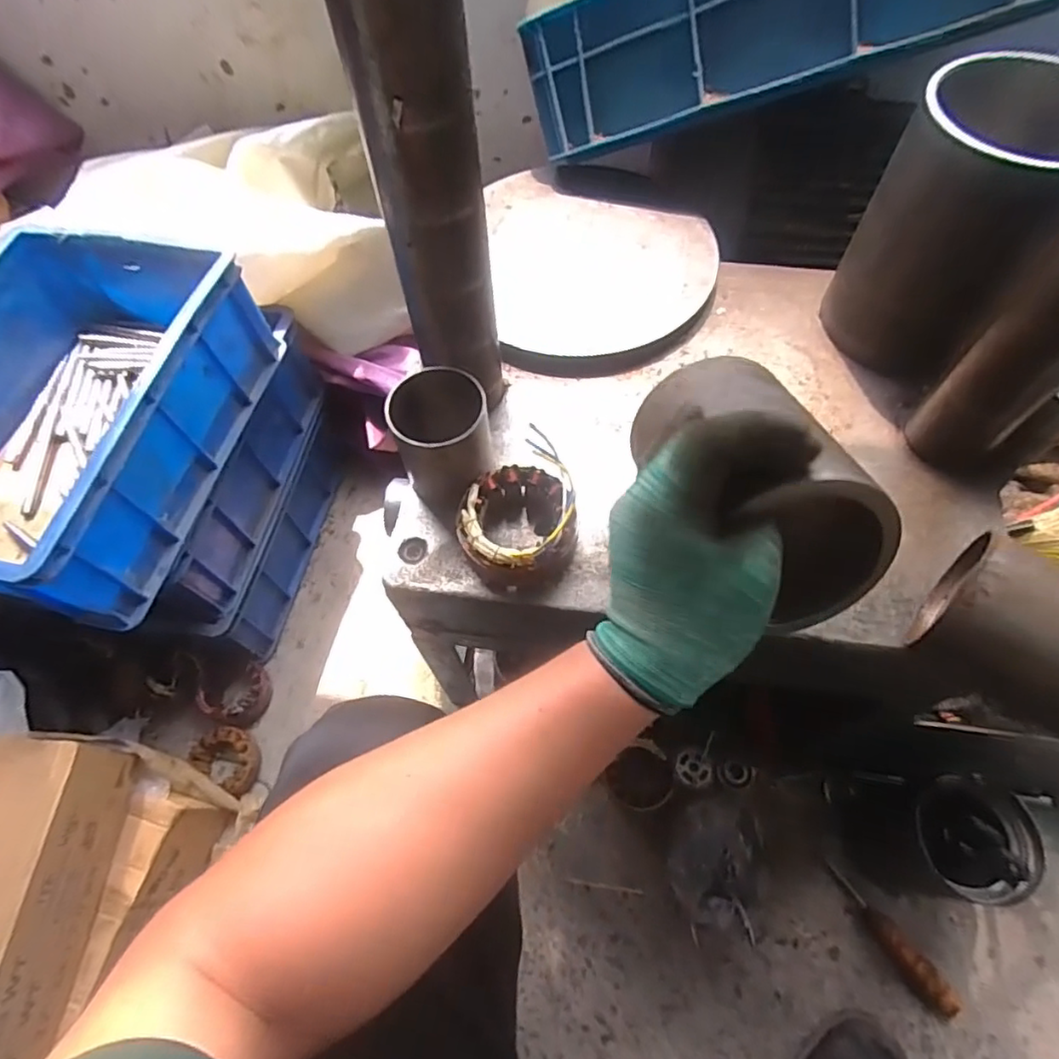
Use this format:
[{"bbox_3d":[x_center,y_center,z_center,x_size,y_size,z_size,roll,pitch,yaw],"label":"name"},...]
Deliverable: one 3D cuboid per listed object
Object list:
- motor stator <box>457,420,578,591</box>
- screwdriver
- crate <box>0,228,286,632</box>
[{"bbox_3d":[-0.008,-0.010,0.448,0.083,0.049,0.098,2,62,3],"label":"motor stator"},{"bbox_3d":[0.412,0.463,0.691,0.033,0.038,0.166,-32,66,-14],"label":"screwdriver"},{"bbox_3d":[-0.491,-0.124,0.649,0.280,0.143,0.394,10,63,7],"label":"crate"}]

